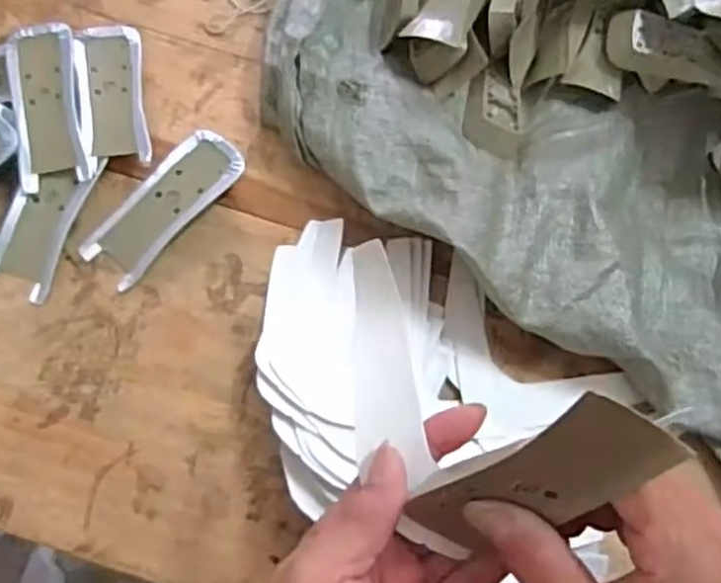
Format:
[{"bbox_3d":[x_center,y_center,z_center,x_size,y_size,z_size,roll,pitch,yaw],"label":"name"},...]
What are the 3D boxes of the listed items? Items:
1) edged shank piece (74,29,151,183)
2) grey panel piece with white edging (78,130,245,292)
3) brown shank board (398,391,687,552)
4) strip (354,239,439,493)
[{"bbox_3d":[-0.172,-0.133,0.489,0.044,0.011,0.118,-8,69,-10],"label":"edged shank piece"},{"bbox_3d":[-0.130,-0.058,0.474,0.043,0.016,0.118,41,72,10],"label":"grey panel piece with white edging"},{"bbox_3d":[0.059,0.069,0.251,0.040,0.106,0.006,34,44,-10],"label":"brown shank board"},{"bbox_3d":[0.009,0.029,0.305,0.028,0.012,0.103,-6,69,-4],"label":"strip"}]

